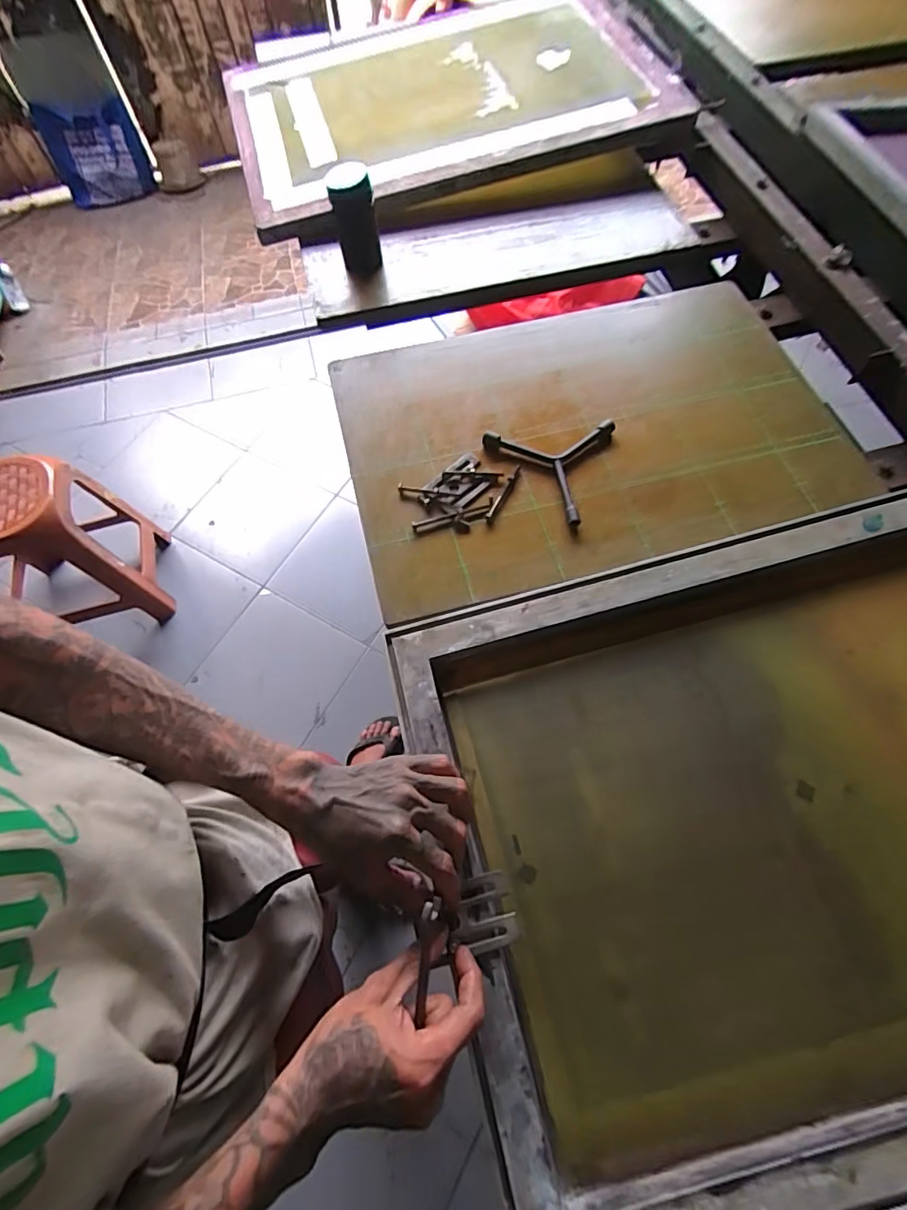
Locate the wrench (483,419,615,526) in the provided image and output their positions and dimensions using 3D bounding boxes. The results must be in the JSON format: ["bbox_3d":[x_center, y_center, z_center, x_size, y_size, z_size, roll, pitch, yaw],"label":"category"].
[{"bbox_3d":[0.132,-0.185,0.609,0.134,0.016,0.161,-39,70,-14],"label":"wrench"}]

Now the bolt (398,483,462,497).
[{"bbox_3d":[-0.028,-0.133,0.596,0.075,0.006,0.010,7,67,5],"label":"bolt"}]

